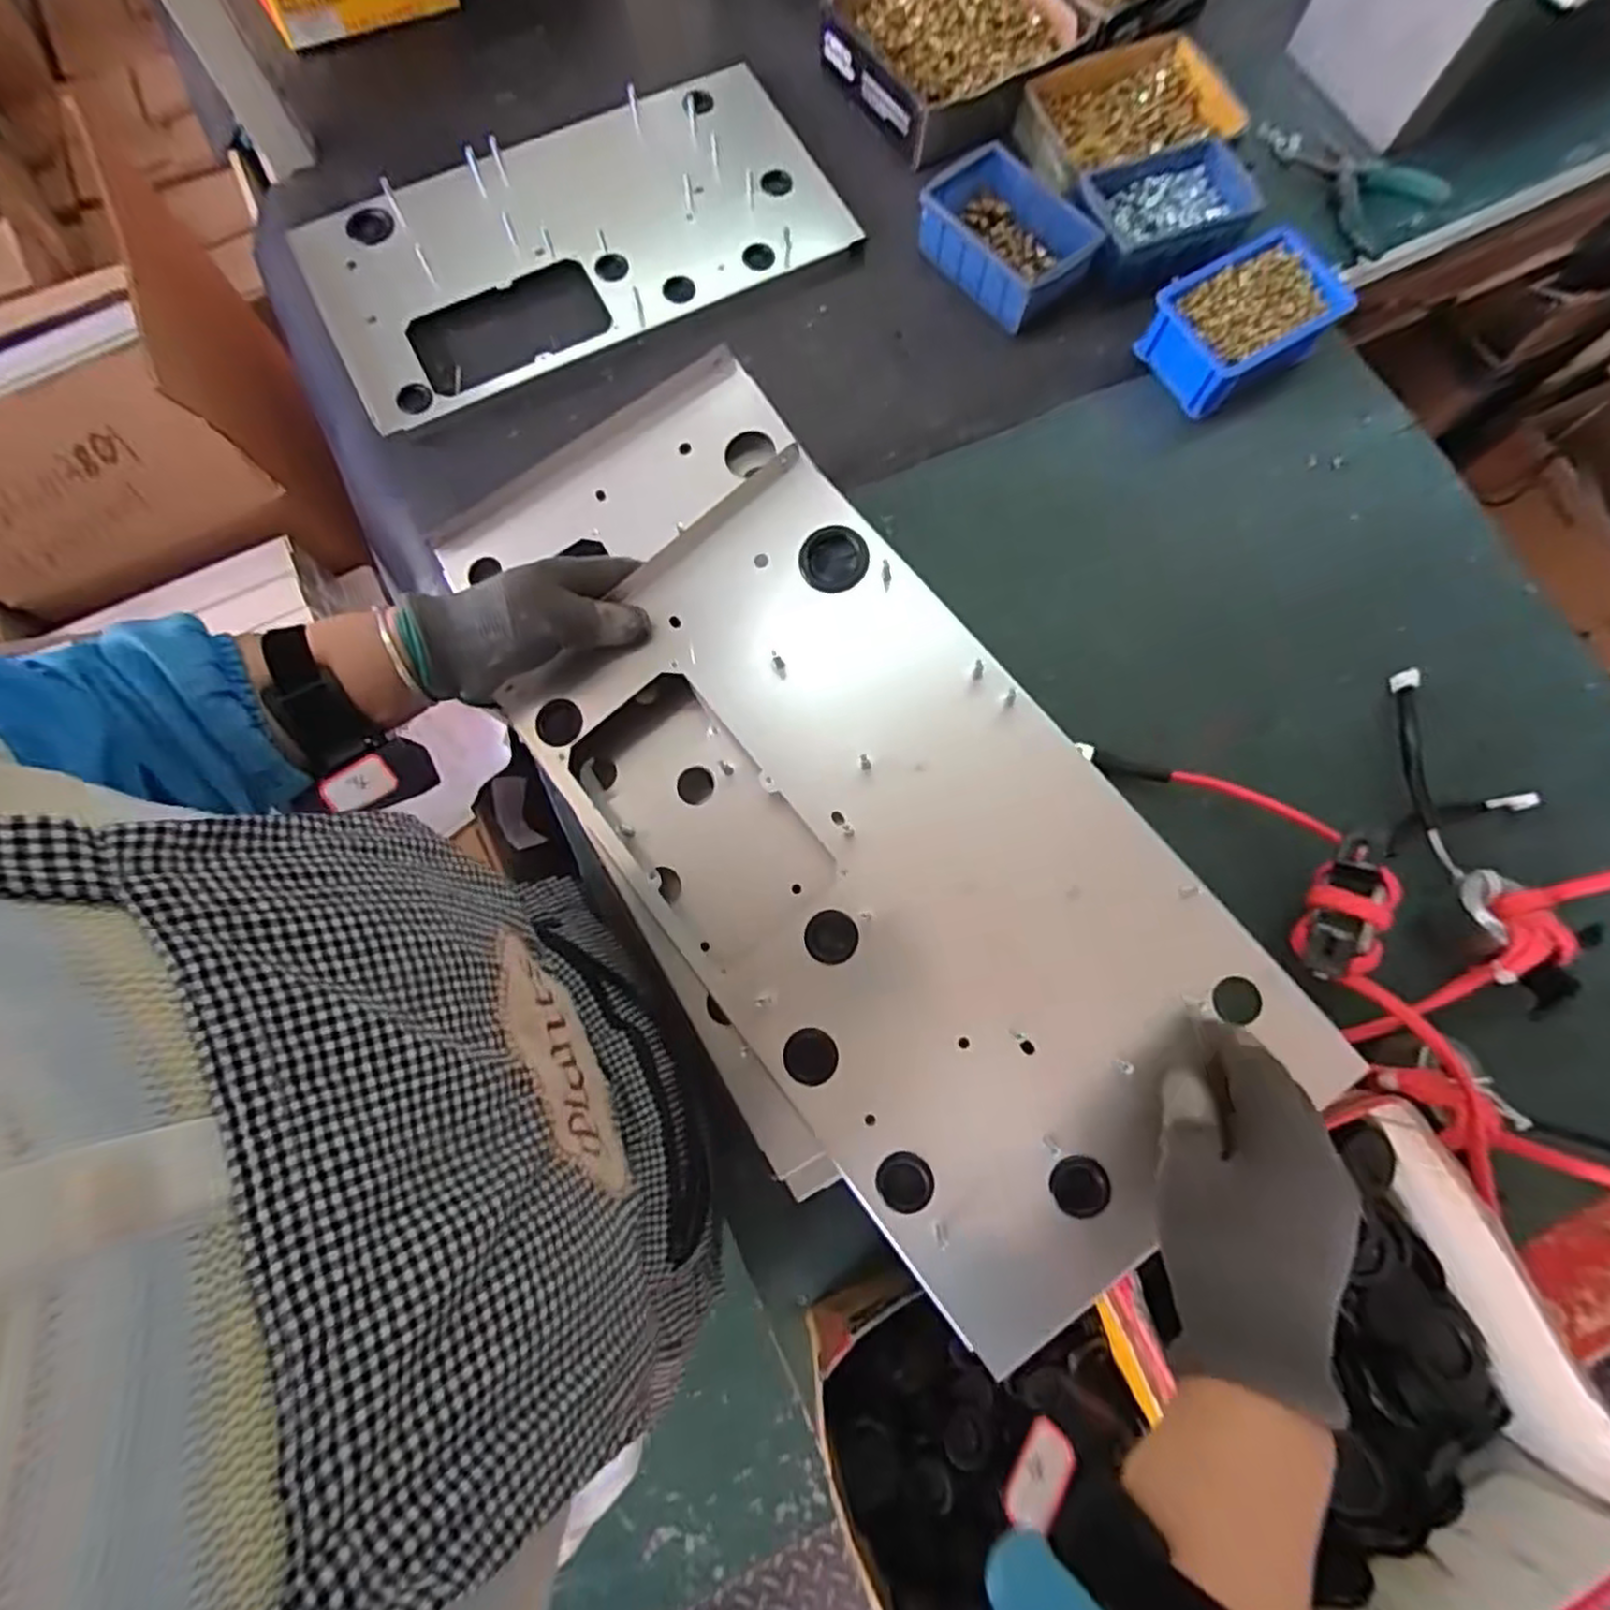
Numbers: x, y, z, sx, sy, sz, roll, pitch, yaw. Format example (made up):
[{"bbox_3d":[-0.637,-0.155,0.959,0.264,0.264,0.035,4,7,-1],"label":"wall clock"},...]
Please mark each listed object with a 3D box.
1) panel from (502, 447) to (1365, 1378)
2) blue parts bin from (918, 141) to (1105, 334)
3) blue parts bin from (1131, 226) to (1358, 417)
[{"bbox_3d":[0.045,0.034,0.419,0.243,0.015,0.457,-40,78,0],"label":"panel"},{"bbox_3d":[0.178,-0.503,0.655,0.108,0.045,0.151,-41,80,-9],"label":"blue parts bin"},{"bbox_3d":[0.380,-0.419,0.644,0.154,0.050,0.103,-30,78,-7],"label":"blue parts bin"}]

